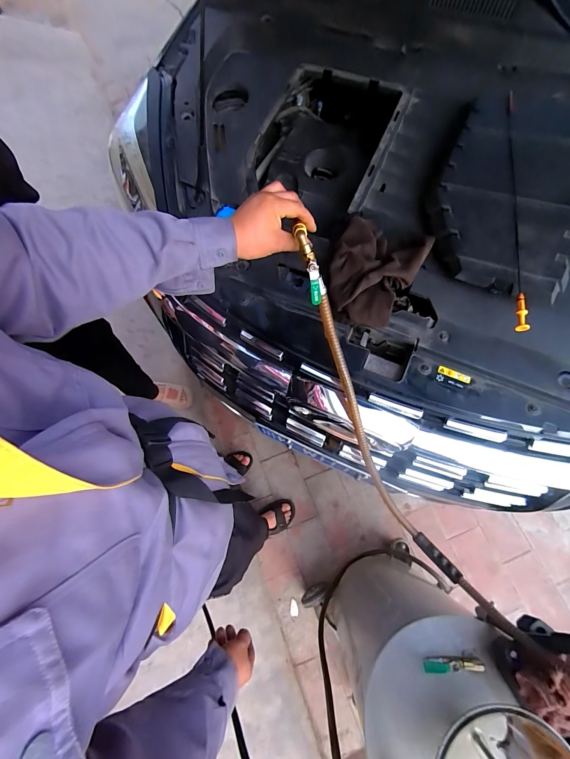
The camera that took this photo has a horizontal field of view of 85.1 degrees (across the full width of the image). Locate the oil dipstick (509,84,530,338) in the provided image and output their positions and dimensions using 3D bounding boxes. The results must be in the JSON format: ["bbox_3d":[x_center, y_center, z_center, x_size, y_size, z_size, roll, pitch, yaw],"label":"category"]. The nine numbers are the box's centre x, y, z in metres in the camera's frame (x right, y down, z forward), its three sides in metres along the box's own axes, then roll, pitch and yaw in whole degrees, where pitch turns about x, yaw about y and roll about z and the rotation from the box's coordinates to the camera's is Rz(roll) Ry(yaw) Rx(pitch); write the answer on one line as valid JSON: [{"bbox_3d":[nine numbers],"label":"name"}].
[{"bbox_3d":[0.461,-0.366,0.614,0.022,0.012,0.585,11,72,6],"label":"oil dipstick"}]

